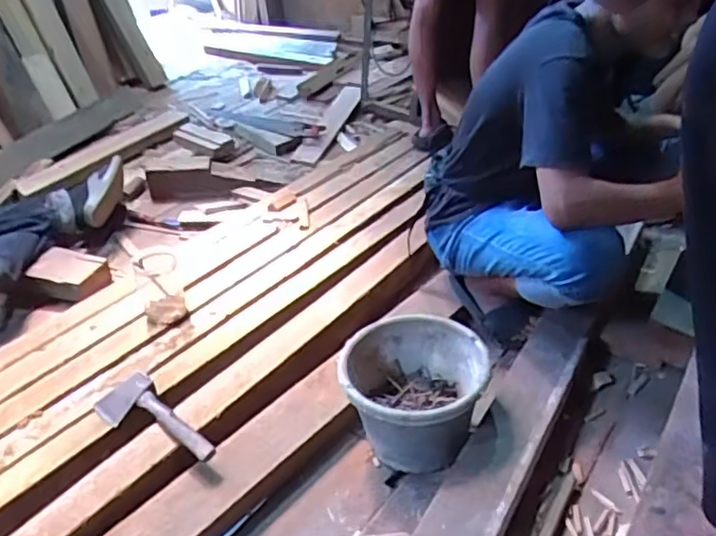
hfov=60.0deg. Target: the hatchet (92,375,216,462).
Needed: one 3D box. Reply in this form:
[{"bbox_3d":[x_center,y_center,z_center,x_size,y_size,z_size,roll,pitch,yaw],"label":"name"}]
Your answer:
[{"bbox_3d":[-0.393,0.286,1.168,0.260,0.045,0.113,28,45,36],"label":"hatchet"}]

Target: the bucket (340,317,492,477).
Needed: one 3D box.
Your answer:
[{"bbox_3d":[0.107,0.259,1.241,0.266,0.206,0.261,-1,35,1],"label":"bucket"}]

